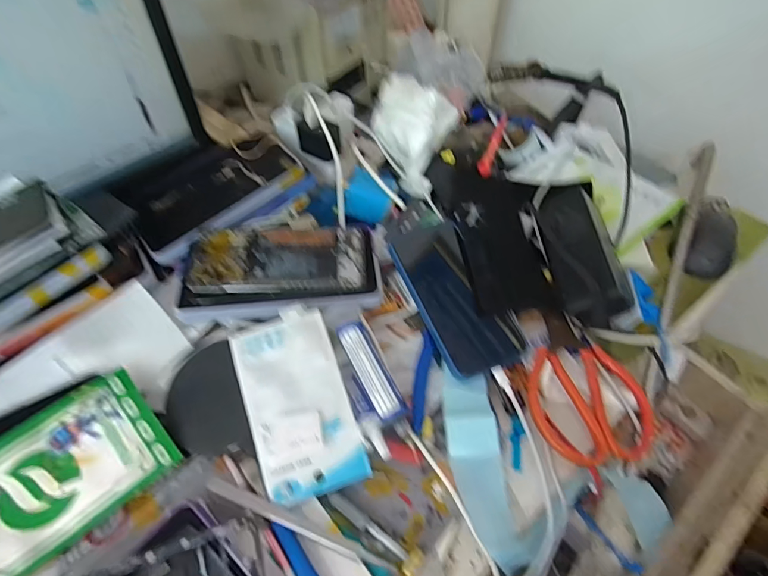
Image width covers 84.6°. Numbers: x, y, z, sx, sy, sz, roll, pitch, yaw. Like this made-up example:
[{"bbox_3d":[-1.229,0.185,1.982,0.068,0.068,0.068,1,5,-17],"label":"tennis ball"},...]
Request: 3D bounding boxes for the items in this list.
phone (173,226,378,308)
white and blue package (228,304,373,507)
[{"bbox_3d":[-0.099,-0.022,0.416,0.174,0.027,0.077,-5,54,-3],"label":"phone"},{"bbox_3d":[-0.071,0.091,0.342,0.078,0.005,0.144,-19,73,-7],"label":"white and blue package"}]

